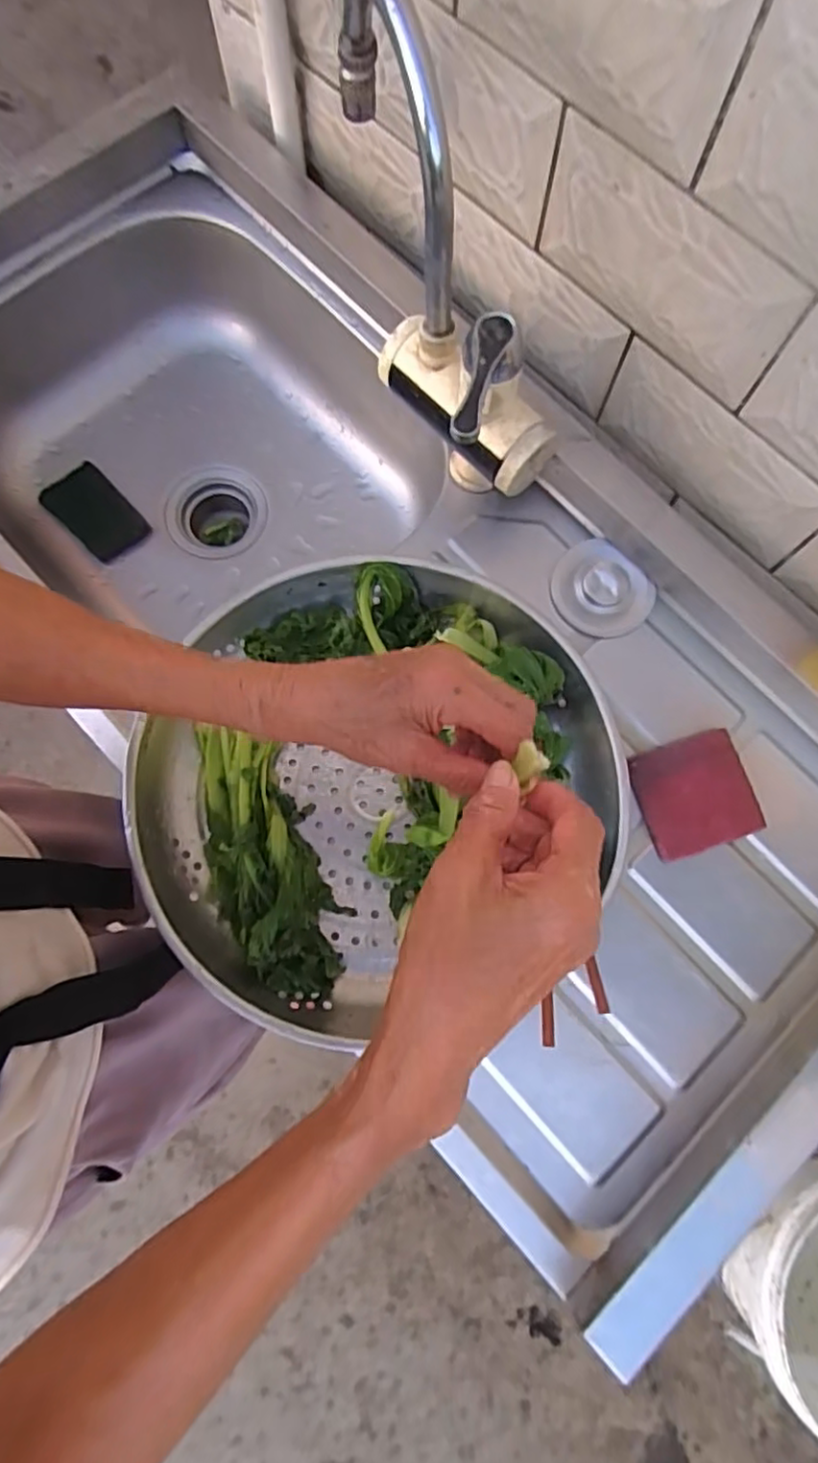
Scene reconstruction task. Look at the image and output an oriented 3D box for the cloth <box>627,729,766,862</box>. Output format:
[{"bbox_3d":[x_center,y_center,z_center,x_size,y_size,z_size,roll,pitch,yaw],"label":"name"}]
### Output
[{"bbox_3d":[0.221,0.049,0.504,0.083,0.012,0.084,-17,78,-4],"label":"cloth"}]

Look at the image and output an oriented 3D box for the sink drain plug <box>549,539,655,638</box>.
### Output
[{"bbox_3d":[0.159,-0.119,0.541,0.076,0.016,0.080,0,77,0],"label":"sink drain plug"}]

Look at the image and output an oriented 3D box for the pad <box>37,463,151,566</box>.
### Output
[{"bbox_3d":[-0.336,-0.234,0.700,0.066,0.006,0.101,-46,100,-9],"label":"pad"}]

